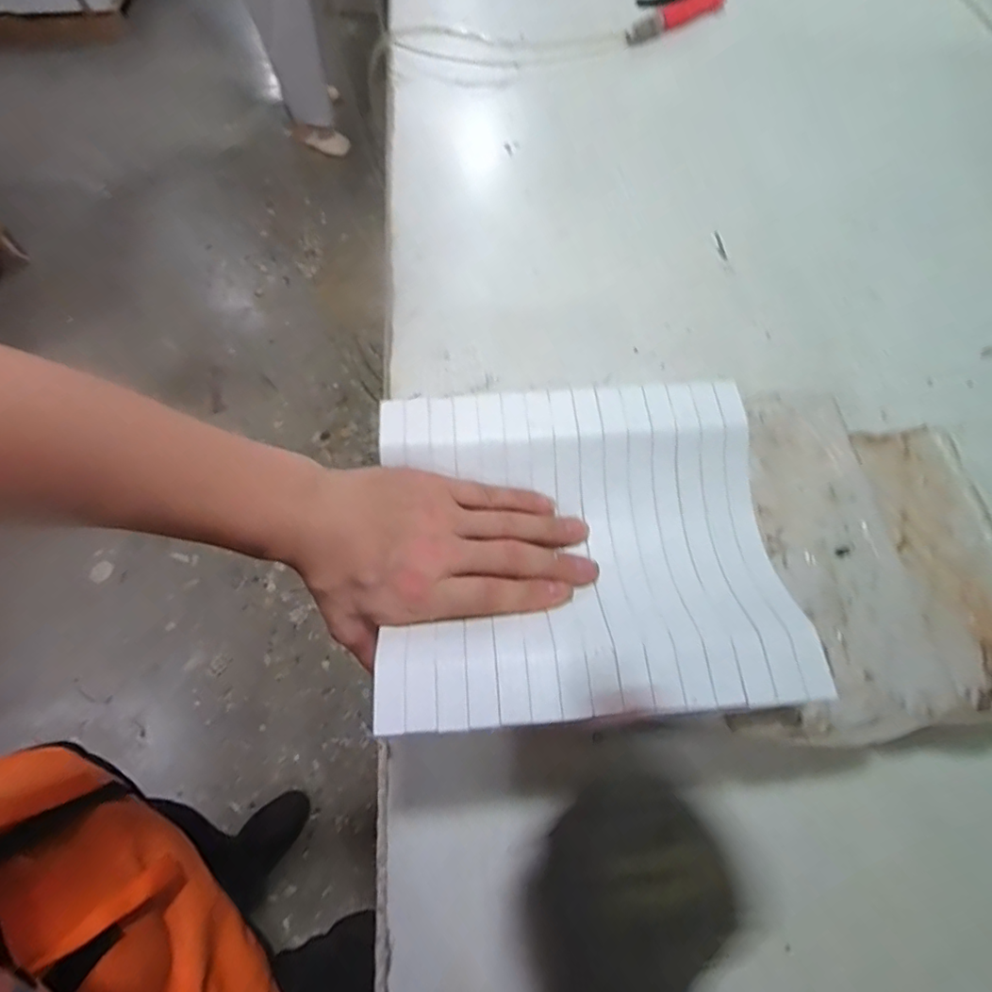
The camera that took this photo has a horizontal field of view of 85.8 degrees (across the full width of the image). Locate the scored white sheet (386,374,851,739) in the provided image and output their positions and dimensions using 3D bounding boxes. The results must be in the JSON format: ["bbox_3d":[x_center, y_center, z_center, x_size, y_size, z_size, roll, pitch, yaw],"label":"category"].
[{"bbox_3d":[0.049,0.025,0.306,0.222,0.024,0.192,-3,65,-2],"label":"scored white sheet"}]

